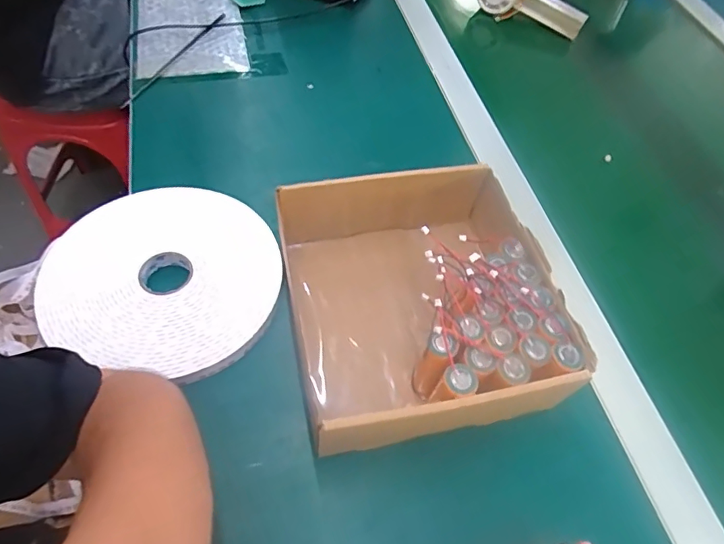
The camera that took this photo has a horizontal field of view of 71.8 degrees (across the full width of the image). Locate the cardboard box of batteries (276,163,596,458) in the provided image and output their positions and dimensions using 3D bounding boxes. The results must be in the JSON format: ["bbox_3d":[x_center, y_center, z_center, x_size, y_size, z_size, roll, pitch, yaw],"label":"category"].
[{"bbox_3d":[0.044,0.018,0.386,0.182,0.073,0.195,-8,58,-11],"label":"cardboard box of batteries"}]

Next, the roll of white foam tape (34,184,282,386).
[{"bbox_3d":[-0.161,0.000,0.416,0.180,0.020,0.172,3,56,-4],"label":"roll of white foam tape"}]

